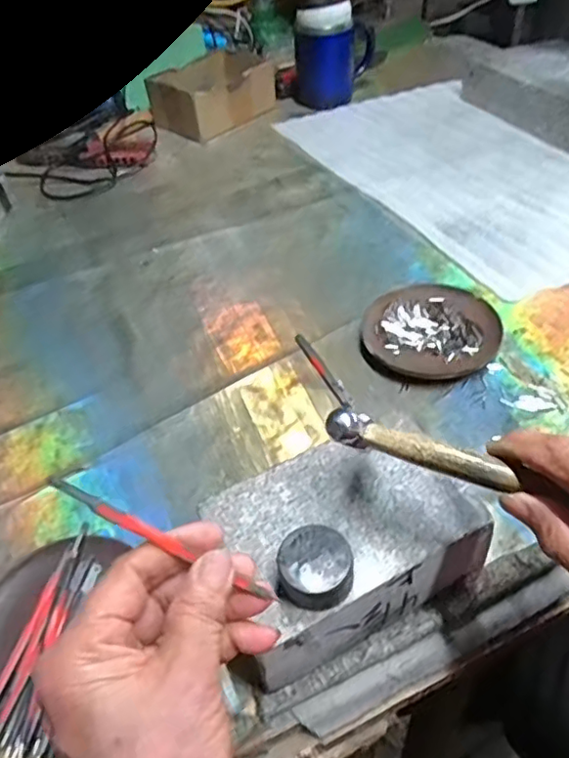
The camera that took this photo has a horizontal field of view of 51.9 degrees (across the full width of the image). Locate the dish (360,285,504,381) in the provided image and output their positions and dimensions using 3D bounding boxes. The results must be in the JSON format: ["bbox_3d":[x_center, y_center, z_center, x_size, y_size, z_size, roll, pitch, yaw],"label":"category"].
[{"bbox_3d":[0.126,-0.043,0.510,0.113,0.014,0.105,-3,45,3],"label":"dish"}]

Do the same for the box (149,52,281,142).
[{"bbox_3d":[-0.103,-0.437,0.885,0.191,0.067,0.138,-36,52,-26],"label":"box"}]

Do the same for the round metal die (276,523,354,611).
[{"bbox_3d":[0.015,0.097,0.299,0.036,0.020,0.038,-2,47,2],"label":"round metal die"}]

